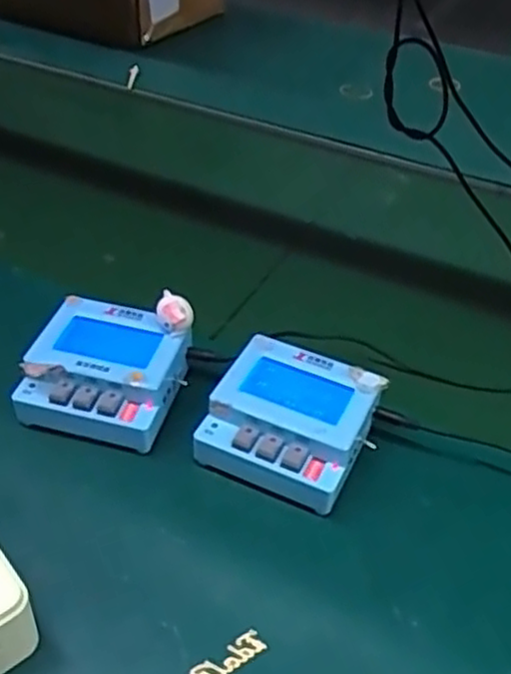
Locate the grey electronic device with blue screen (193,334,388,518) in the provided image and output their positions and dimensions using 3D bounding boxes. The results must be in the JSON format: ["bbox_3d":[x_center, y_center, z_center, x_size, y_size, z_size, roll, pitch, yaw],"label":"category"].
[{"bbox_3d":[0.024,0.059,0.504,0.100,0.050,0.096,20,43,18],"label":"grey electronic device with blue screen"}]

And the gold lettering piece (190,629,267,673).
[{"bbox_3d":[-0.020,0.181,0.401,0.055,0.004,0.013,-25,48,-29],"label":"gold lettering piece"}]

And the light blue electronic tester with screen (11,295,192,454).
[{"bbox_3d":[-0.109,0.022,0.529,0.103,0.048,0.107,12,56,10],"label":"light blue electronic tester with screen"}]

